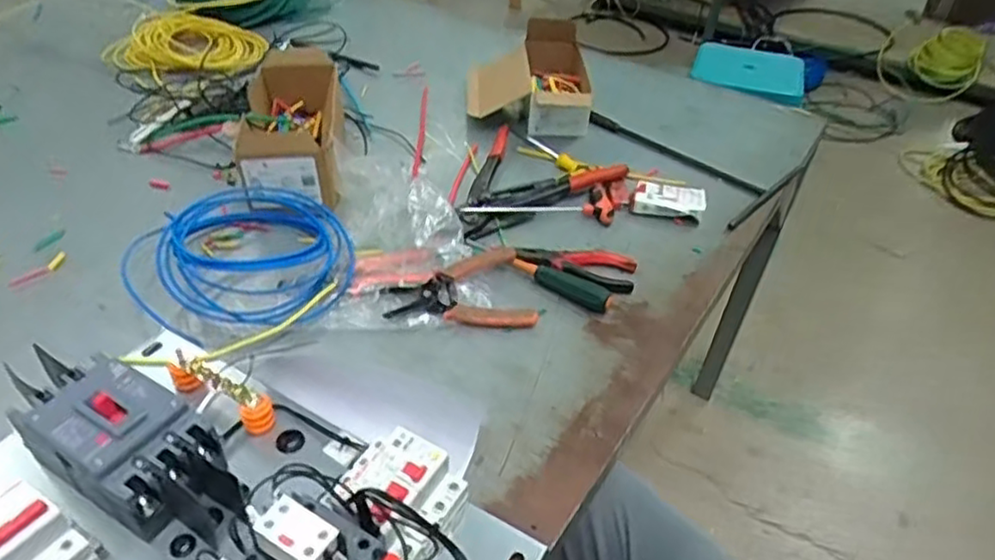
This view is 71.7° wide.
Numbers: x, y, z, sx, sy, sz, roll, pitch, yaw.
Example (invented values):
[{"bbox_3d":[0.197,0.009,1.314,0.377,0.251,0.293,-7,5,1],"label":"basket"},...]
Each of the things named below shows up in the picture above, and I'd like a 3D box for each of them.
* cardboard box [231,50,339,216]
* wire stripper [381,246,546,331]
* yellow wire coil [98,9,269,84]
[{"bbox_3d":[-0.254,-0.190,0.863,0.109,0.092,0.260,-4,42,-9],"label":"cardboard box"},{"bbox_3d":[-0.038,0.014,0.705,0.147,0.012,0.113,-12,44,-18],"label":"wire stripper"},{"bbox_3d":[-0.492,-0.391,1.112,0.190,0.051,0.219,29,47,26],"label":"yellow wire coil"}]

